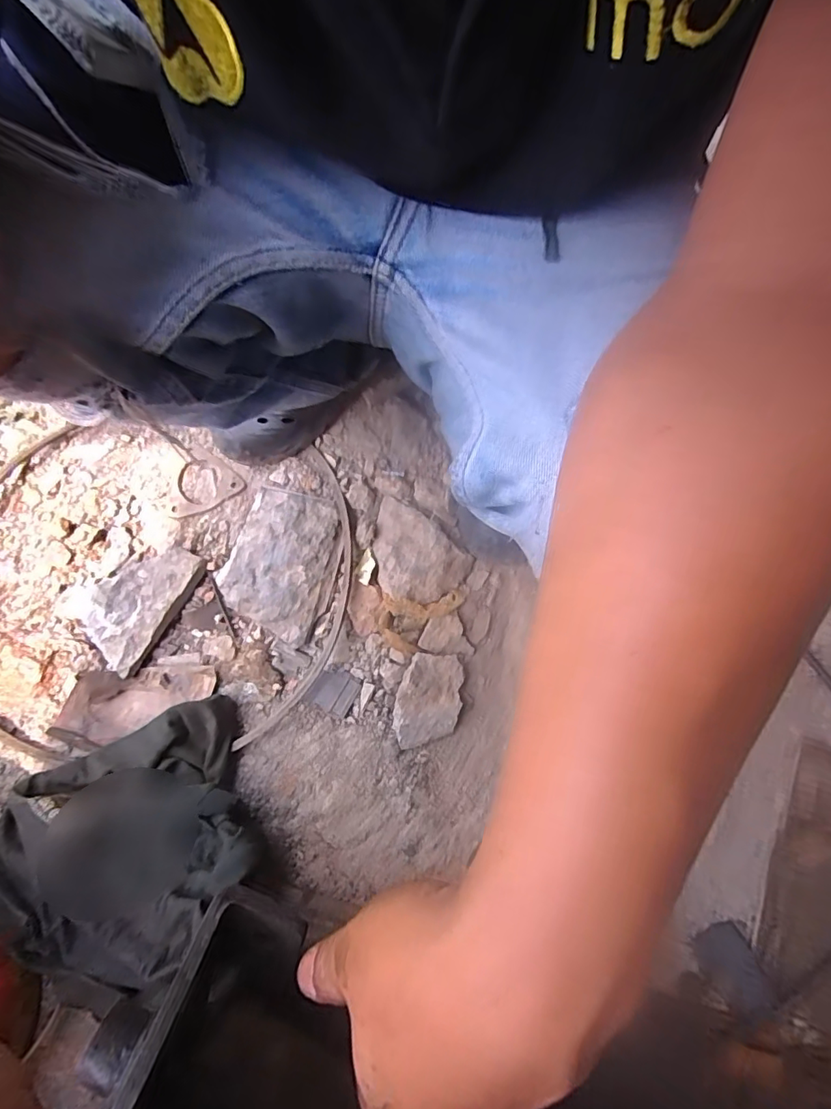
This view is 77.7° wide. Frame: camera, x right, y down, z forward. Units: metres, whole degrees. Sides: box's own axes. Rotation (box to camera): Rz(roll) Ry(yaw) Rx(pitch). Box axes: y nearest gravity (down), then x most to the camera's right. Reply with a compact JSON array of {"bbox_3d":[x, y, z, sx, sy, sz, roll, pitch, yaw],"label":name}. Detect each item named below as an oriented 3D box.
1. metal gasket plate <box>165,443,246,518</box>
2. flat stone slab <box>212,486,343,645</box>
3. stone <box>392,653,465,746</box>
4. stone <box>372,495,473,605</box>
[{"bbox_3d":[-0.271,-0.082,0.635,0.093,0.010,0.091,0,78,1],"label":"metal gasket plate"},{"bbox_3d":[-0.155,0.006,0.603,0.121,0.021,0.158,21,79,6],"label":"flat stone slab"},{"bbox_3d":[0.014,0.155,0.550,0.065,0.025,0.098,14,79,4],"label":"stone"},{"bbox_3d":[-0.009,0.000,0.585,0.127,0.022,0.089,39,82,9],"label":"stone"}]

